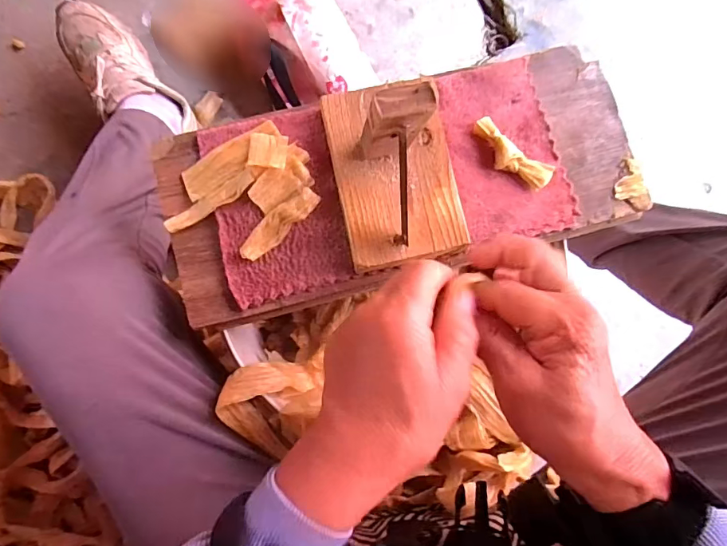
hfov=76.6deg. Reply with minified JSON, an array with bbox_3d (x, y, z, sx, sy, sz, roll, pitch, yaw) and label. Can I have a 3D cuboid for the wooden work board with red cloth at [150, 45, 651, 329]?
[{"bbox_3d":[0.032,-0.077,0.369,0.373,0.031,0.155,-14,86,-5],"label":"wooden work board with red cloth"}]

